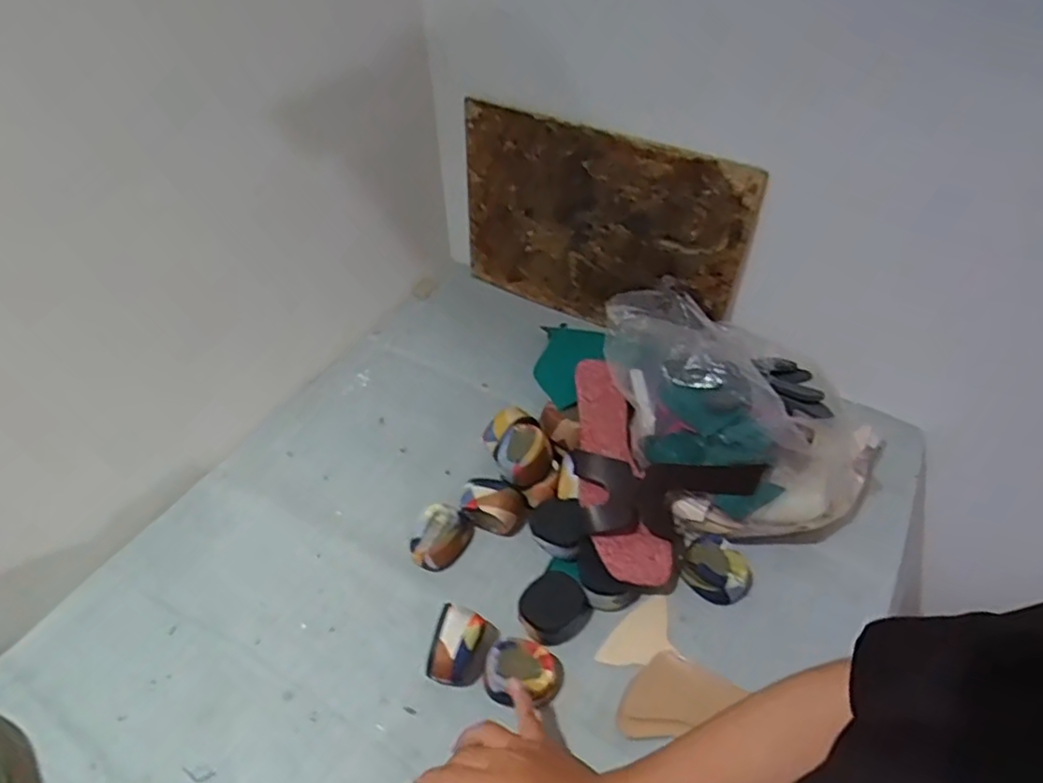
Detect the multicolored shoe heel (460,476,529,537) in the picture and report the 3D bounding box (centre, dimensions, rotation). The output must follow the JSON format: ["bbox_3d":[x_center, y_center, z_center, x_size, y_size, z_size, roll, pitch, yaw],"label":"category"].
[{"bbox_3d":[-0.028,0.117,0.674,0.064,0.049,0.041,11,48,10],"label":"multicolored shoe heel"}]

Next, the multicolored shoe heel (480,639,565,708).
[{"bbox_3d":[0.001,0.239,0.560,0.066,0.035,0.046,-2,46,-2],"label":"multicolored shoe heel"}]

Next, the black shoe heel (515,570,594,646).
[{"bbox_3d":[0.028,0.203,0.606,0.062,0.031,0.054,-30,53,-25],"label":"black shoe heel"}]

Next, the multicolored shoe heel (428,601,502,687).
[{"bbox_3d":[-0.053,0.223,0.577,0.048,0.049,0.066,11,47,10],"label":"multicolored shoe heel"}]

